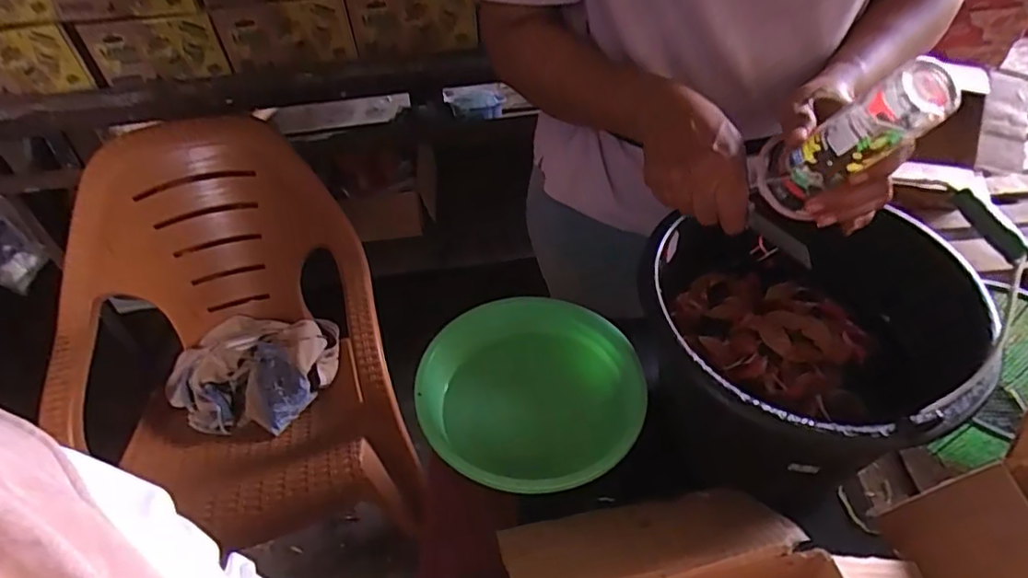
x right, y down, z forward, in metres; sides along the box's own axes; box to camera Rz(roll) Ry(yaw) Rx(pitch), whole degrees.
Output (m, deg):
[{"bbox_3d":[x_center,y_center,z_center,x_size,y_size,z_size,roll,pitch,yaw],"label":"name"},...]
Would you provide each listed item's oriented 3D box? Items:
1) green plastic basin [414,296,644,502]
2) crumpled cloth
[{"bbox_3d":[0.019,0.114,0.623,0.221,0.089,0.223,-3,46,3],"label":"green plastic basin"},{"bbox_3d":[-0.518,0.154,1.190,0.315,0.103,0.244,0,46,6],"label":"crumpled cloth"}]

